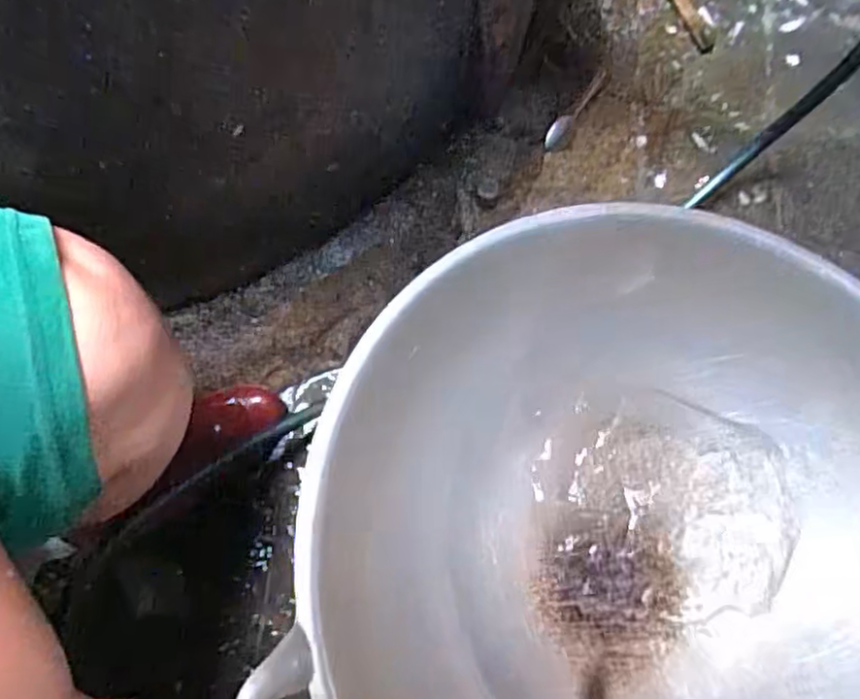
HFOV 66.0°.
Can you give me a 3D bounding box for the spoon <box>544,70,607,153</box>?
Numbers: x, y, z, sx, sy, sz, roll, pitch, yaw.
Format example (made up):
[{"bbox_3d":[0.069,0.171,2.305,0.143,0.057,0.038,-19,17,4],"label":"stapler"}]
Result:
[{"bbox_3d":[0.206,-0.342,0.936,0.028,0.016,0.159,31,77,7],"label":"spoon"}]

